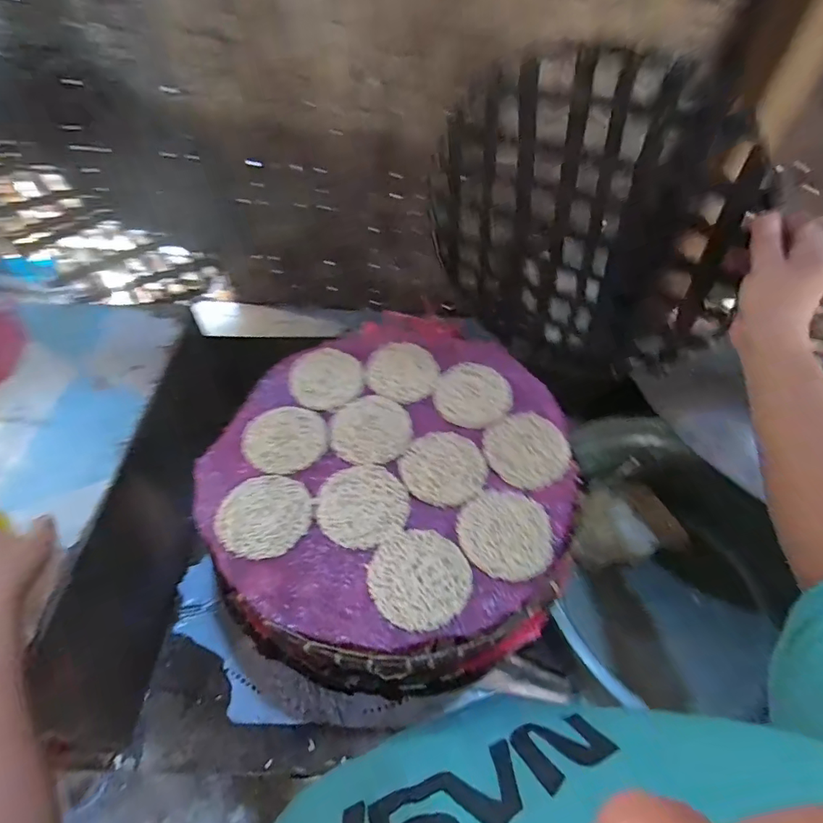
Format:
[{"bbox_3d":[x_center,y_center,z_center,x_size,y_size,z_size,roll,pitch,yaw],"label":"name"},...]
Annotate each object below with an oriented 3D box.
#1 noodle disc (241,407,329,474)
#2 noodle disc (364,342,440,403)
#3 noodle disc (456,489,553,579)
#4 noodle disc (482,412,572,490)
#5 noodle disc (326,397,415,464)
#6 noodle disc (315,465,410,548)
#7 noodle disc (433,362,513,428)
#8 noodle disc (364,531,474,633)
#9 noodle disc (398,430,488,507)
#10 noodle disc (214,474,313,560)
[{"bbox_3d":[-0.127,0.026,0.469,0.081,0.009,0.078,1,50,-1],"label":"noodle disc"},{"bbox_3d":[-0.011,-0.046,0.519,0.080,0.014,0.075,1,50,-1],"label":"noodle disc"},{"bbox_3d":[0.081,0.104,0.402,0.077,0.004,0.080,1,50,-1],"label":"noodle disc"},{"bbox_3d":[0.113,0.036,0.455,0.078,0.008,0.079,1,50,-1],"label":"noodle disc"},{"bbox_3d":[-0.041,0.018,0.475,0.082,0.009,0.079,1,50,-1],"label":"noodle disc"},{"bbox_3d":[-0.044,0.083,0.422,0.080,0.004,0.079,1,50,-1],"label":"noodle disc"},{"bbox_3d":[0.067,-0.020,0.499,0.080,0.007,0.079,1,50,-1],"label":"noodle disc"},{"bbox_3d":[0.007,0.134,0.380,0.078,0.008,0.081,1,50,-1],"label":"noodle disc"},{"bbox_3d":[0.031,0.053,0.445,0.077,0.005,0.079,1,50,-1],"label":"noodle disc"},{"bbox_3d":[-0.130,0.088,0.411,0.079,0.006,0.078,1,50,-1],"label":"noodle disc"}]

